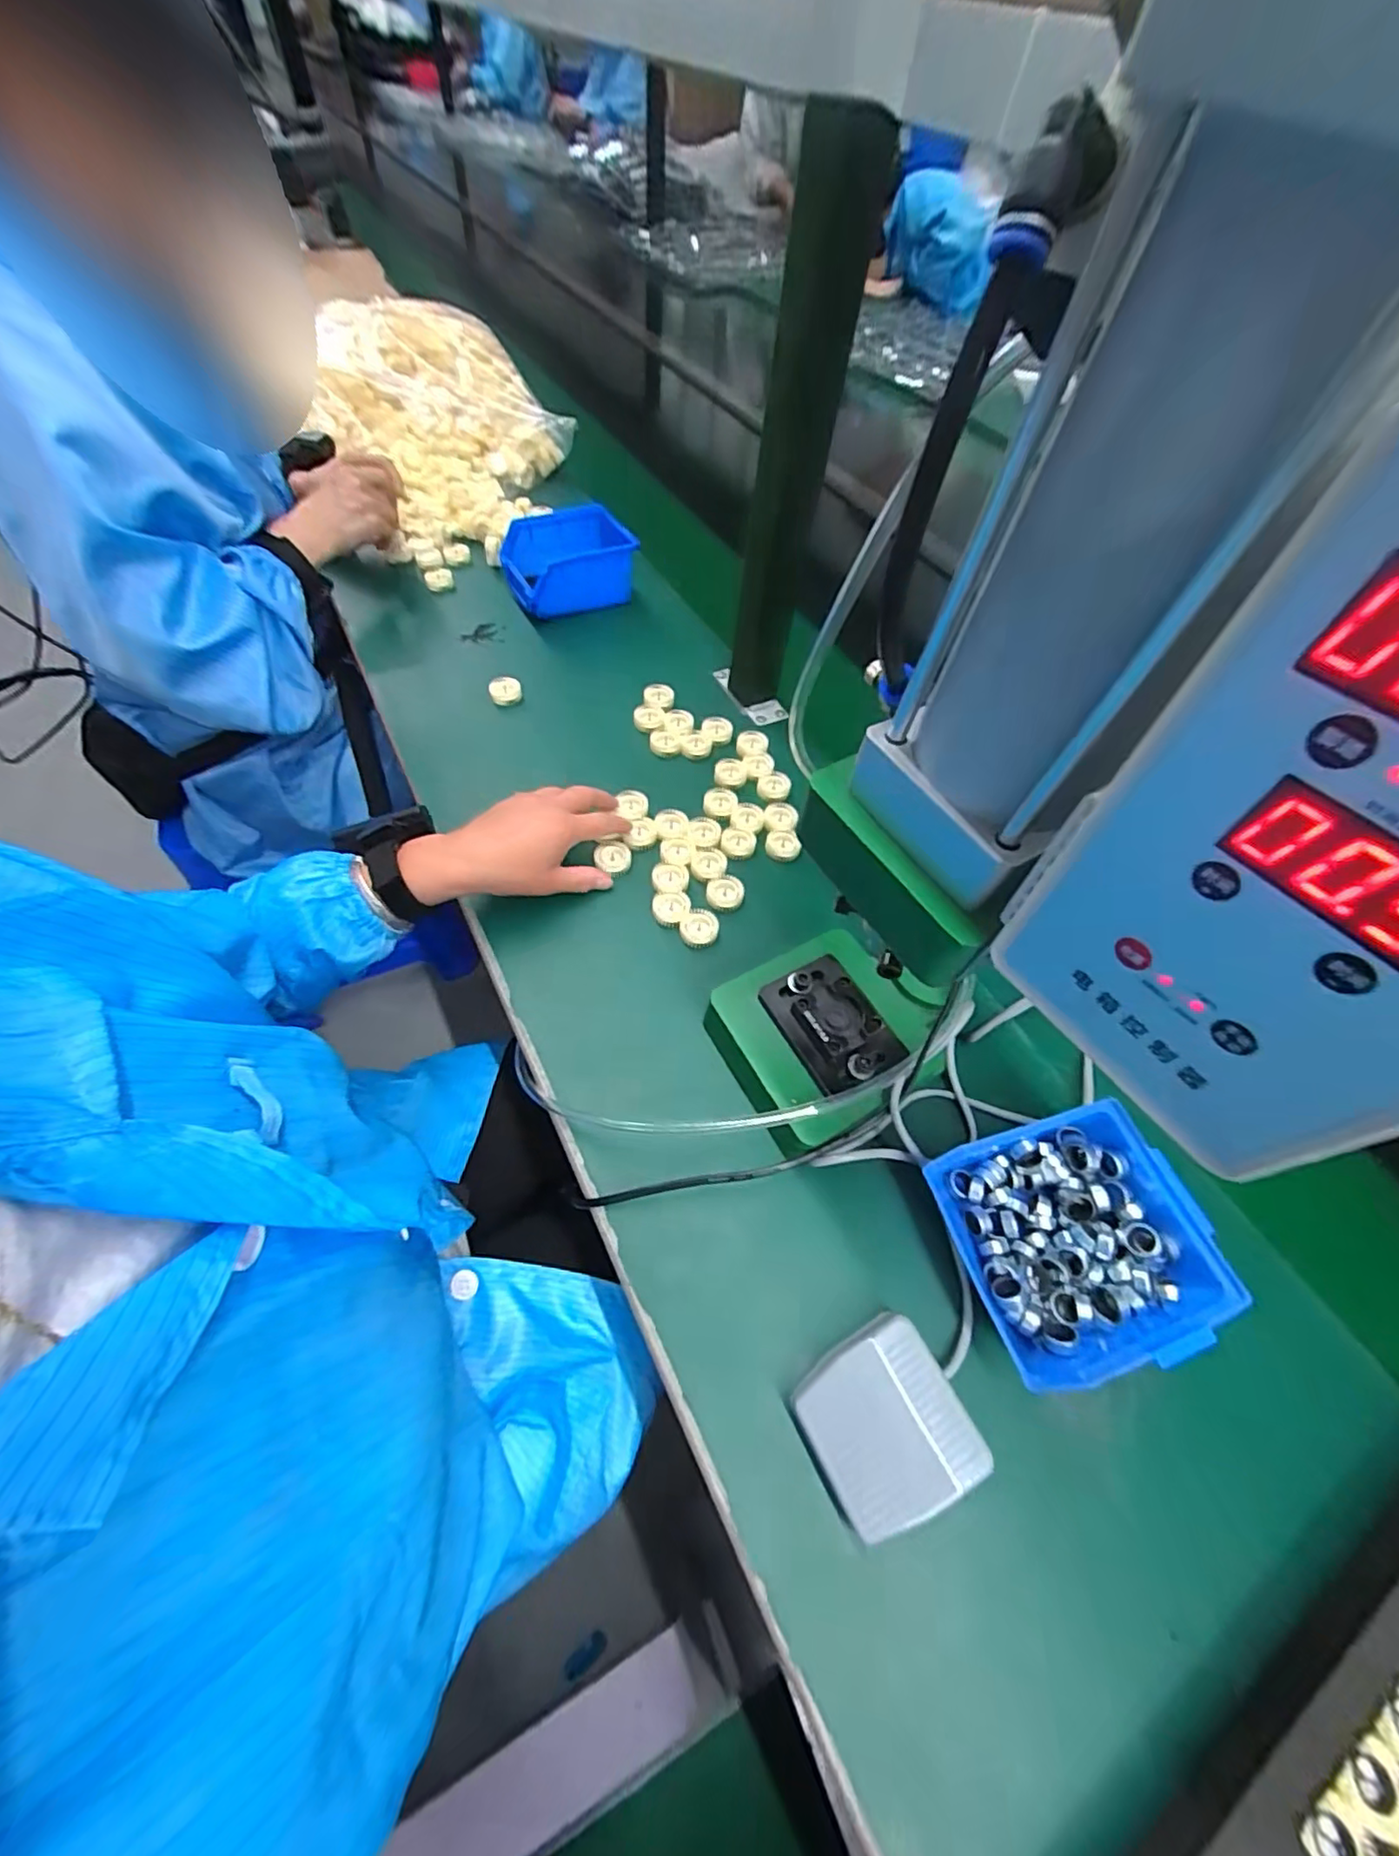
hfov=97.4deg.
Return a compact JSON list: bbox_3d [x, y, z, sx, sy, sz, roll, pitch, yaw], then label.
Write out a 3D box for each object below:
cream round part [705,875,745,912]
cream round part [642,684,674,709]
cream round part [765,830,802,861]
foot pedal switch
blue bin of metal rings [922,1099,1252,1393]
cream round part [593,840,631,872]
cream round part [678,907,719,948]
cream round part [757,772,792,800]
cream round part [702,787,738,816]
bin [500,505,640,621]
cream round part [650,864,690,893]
[{"bbox_3d":[0.022,-0.029,0.534,0.032,0.012,0.032,2,58,-3],"label":"cream round part"},{"bbox_3d":[-0.044,-0.249,0.658,0.033,0.004,0.032,2,58,-3],"label":"cream round part"},{"bbox_3d":[0.077,-0.077,0.567,0.032,0.013,0.029,15,58,5],"label":"cream round part"},{"bbox_3d":[0.101,0.272,0.338,0.080,0.030,0.079,-25,63,-19],"label":"foot pedal switch"},{"bbox_3d":[0.229,0.188,0.379,0.141,0.061,0.127,-12,59,-12],"label":"blue bin of metal rings"},{"bbox_3d":[-0.076,-0.063,0.539,0.031,0.009,0.031,2,60,-3],"label":"cream round part"},{"bbox_3d":[0.001,0.000,0.510,0.030,0.007,0.033,2,58,-3],"label":"cream round part"},{"bbox_3d":[0.074,-0.139,0.602,0.032,0.010,0.028,-13,60,-12],"label":"cream round part"},{"bbox_3d":[0.020,-0.121,0.584,0.031,0.005,0.034,2,58,-3],"label":"cream round part"},{"bbox_3d":[-0.156,-0.434,0.731,0.145,0.064,0.112,-17,61,-15],"label":"bin"},{"bbox_3d":[-0.025,-0.043,0.533,0.030,0.007,0.033,2,58,-3],"label":"cream round part"}]

